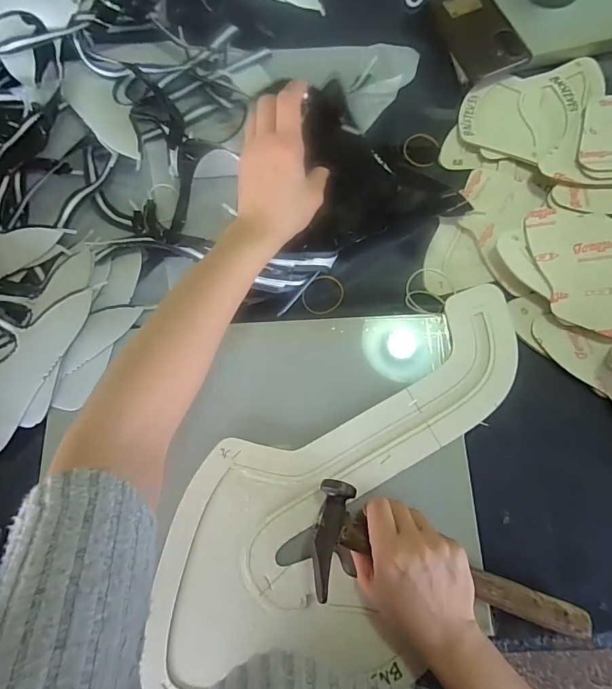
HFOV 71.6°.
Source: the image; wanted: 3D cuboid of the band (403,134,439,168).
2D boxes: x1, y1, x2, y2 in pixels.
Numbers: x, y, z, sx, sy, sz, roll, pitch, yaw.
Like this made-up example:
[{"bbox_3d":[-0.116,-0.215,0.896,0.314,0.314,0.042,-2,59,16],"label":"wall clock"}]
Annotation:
[{"bbox_3d":[0.136,-0.231,0.503,0.039,0.006,0.042,0,75,2],"label":"band"}]

